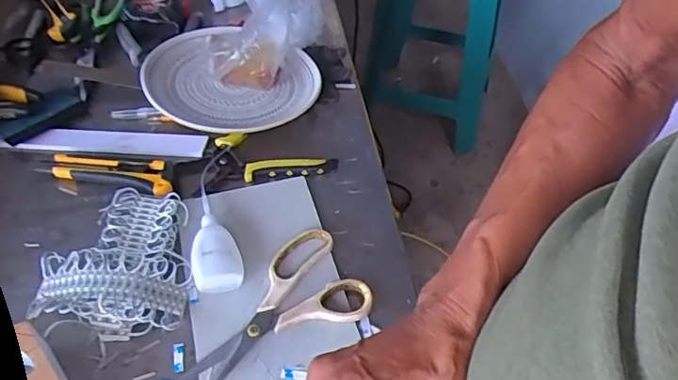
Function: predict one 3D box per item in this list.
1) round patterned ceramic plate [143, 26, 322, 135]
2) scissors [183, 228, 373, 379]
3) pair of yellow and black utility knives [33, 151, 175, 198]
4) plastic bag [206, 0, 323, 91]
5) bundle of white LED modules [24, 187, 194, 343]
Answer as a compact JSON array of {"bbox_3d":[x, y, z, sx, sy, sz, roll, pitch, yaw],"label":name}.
[{"bbox_3d":[-0.134,-0.130,0.669,0.191,0.042,0.181,1,49,-1],"label":"round patterned ceramic plate"},{"bbox_3d":[-0.064,0.102,0.492,0.167,0.014,0.102,-23,54,-20],"label":"scissors"},{"bbox_3d":[-0.242,-0.020,0.589,0.139,0.018,0.039,12,50,9],"label":"pair of yellow and black utility knives"},{"bbox_3d":[-0.093,-0.211,0.691,0.143,0.083,0.170,-2,50,-5],"label":"plastic bag"},{"bbox_3d":[-0.206,0.059,0.510,0.127,0.032,0.154,-6,50,-6],"label":"bundle of white LED modules"}]

